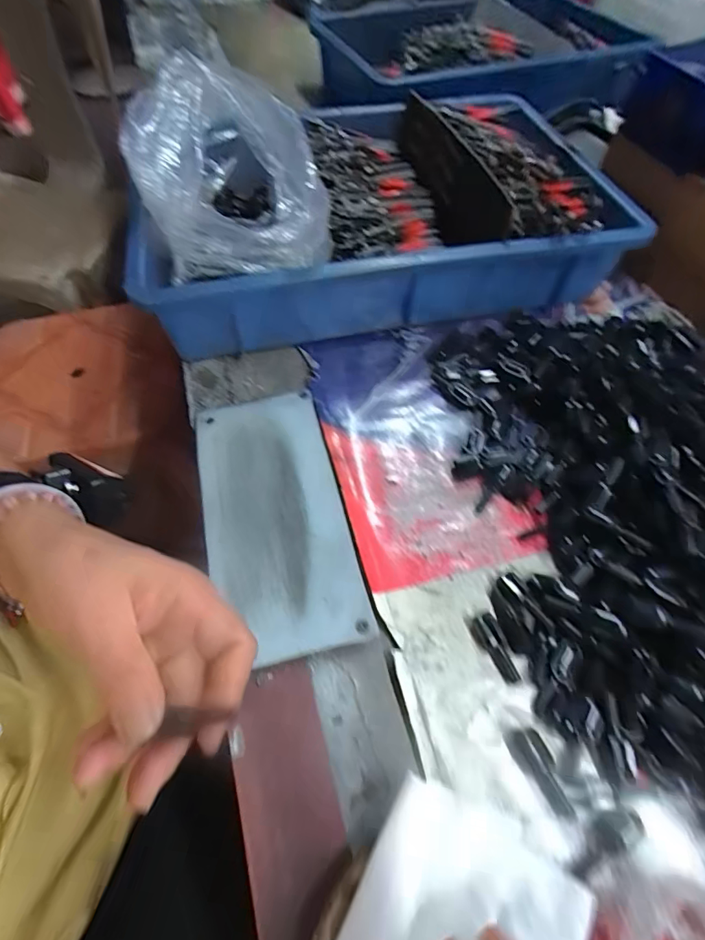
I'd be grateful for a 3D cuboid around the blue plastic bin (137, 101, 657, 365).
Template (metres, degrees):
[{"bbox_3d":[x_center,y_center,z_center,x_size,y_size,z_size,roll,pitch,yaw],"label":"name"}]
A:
[{"bbox_3d":[0.022,-0.267,0.449,0.423,0.084,0.292,-11,59,-8],"label":"blue plastic bin"}]

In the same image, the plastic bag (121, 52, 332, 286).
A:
[{"bbox_3d":[-0.107,-0.247,0.373,0.133,0.082,0.241,-8,59,-5],"label":"plastic bag"}]

